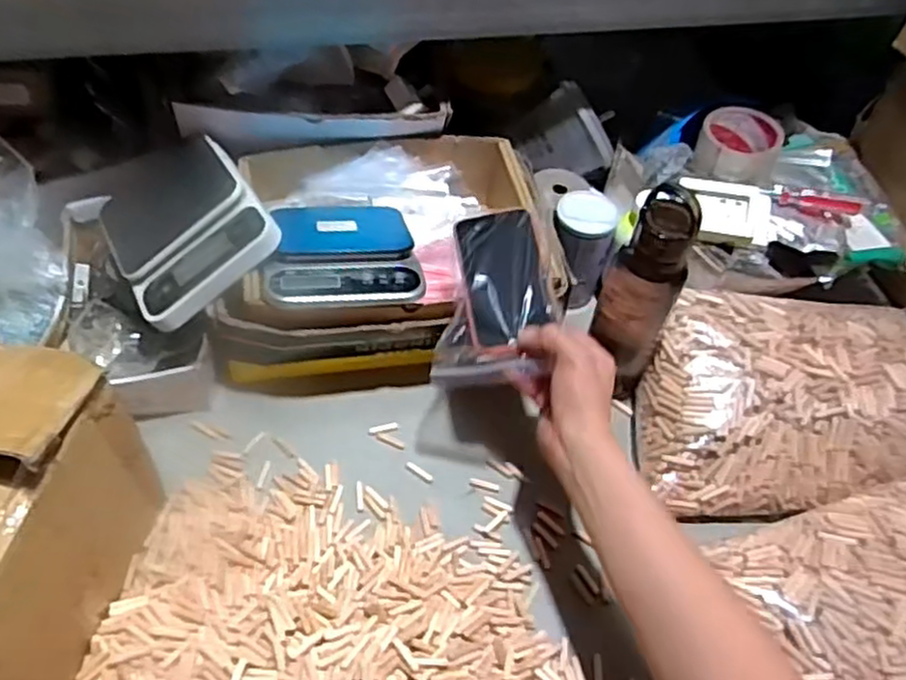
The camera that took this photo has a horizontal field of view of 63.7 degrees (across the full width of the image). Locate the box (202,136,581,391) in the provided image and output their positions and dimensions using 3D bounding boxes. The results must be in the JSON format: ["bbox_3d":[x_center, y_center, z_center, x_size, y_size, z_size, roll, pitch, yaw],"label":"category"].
[{"bbox_3d":[-0.057,-0.089,0.776,0.316,0.130,0.269,2,52,-3],"label":"box"}]

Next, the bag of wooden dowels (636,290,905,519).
[{"bbox_3d":[0.339,0.056,0.721,0.319,0.065,0.231,2,52,-3],"label":"bag of wooden dowels"}]

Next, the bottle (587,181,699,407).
[{"bbox_3d":[0.178,-0.043,0.687,0.070,0.228,0.062,23,54,13],"label":"bottle"}]

